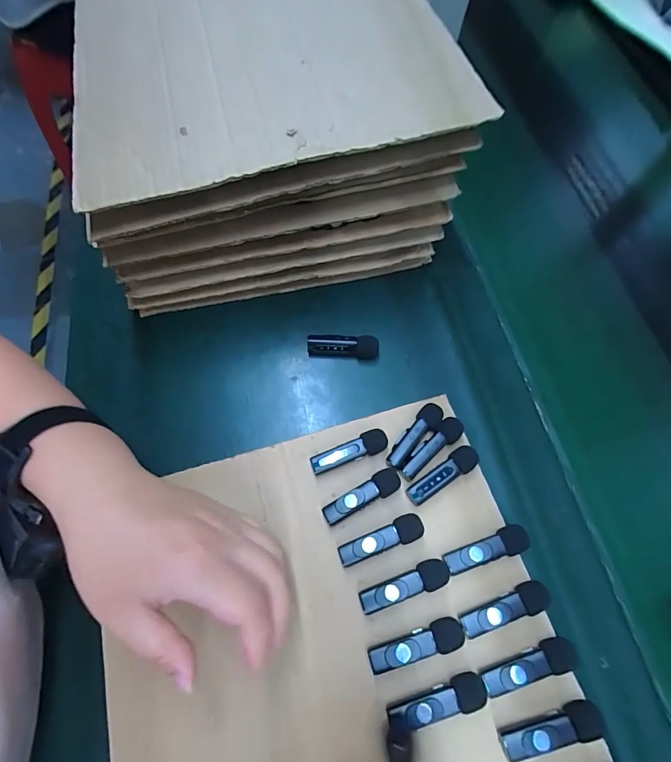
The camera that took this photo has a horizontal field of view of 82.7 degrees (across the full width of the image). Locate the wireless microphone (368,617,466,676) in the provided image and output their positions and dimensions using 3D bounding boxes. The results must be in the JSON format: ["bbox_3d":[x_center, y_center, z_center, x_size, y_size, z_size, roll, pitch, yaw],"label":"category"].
[{"bbox_3d":[0.055,0.180,0.258,0.065,0.015,0.019,-16,67,-5],"label":"wireless microphone"}]

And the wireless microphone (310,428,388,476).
[{"bbox_3d":[0.012,0.058,0.308,0.064,0.013,0.019,-21,68,-7],"label":"wireless microphone"}]

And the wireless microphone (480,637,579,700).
[{"bbox_3d":[0.128,0.190,0.253,0.063,0.013,0.018,-16,67,-5],"label":"wireless microphone"}]

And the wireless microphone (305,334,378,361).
[{"bbox_3d":[0.007,-0.031,0.347,0.064,0.019,0.018,-2,67,1],"label":"wireless microphone"}]

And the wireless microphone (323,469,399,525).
[{"bbox_3d":[0.021,0.090,0.294,0.064,0.014,0.019,-26,69,-9],"label":"wireless microphone"}]

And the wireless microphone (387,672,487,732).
[{"bbox_3d":[0.066,0.208,0.246,0.063,0.013,0.019,-14,67,-4],"label":"wireless microphone"}]

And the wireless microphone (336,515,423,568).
[{"bbox_3d":[0.034,0.118,0.283,0.064,0.014,0.019,-18,68,-6],"label":"wireless microphone"}]

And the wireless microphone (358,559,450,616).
[{"bbox_3d":[0.049,0.146,0.272,0.065,0.014,0.019,-16,67,-5],"label":"wireless microphone"}]

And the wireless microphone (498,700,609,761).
[{"bbox_3d":[0.137,0.220,0.240,0.066,0.012,0.018,-12,67,-4],"label":"wireless microphone"}]

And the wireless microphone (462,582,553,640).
[{"bbox_3d":[0.118,0.159,0.266,0.064,0.012,0.019,-16,67,-5],"label":"wireless microphone"}]

